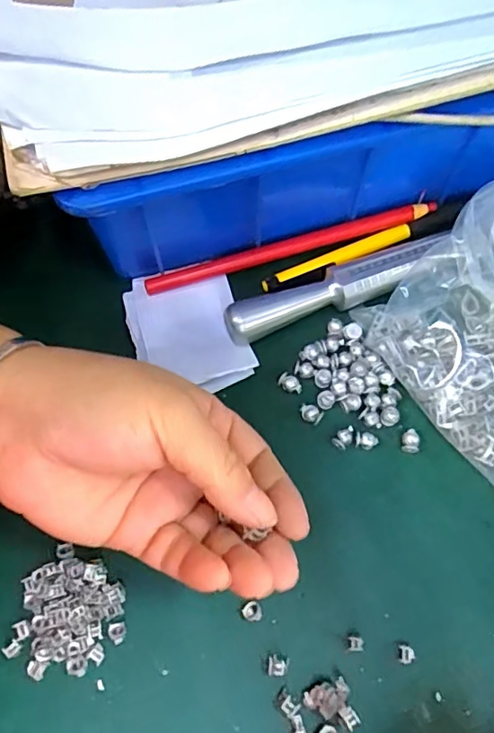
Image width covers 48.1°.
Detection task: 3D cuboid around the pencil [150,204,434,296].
[{"bbox_3d":[0.025,-0.066,0.307,0.164,0.015,0.007,-15,70,-6],"label":"pencil"}]

